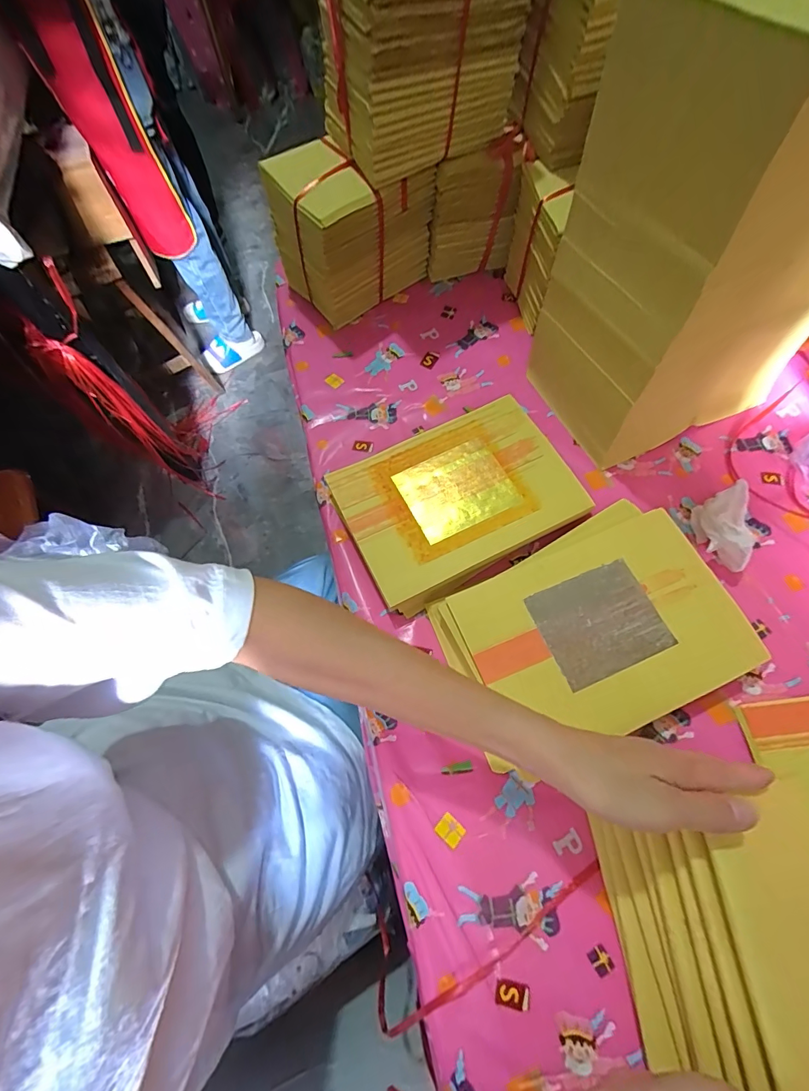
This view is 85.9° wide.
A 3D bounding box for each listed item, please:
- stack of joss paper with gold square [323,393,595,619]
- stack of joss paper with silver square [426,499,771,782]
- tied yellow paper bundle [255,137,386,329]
[{"bbox_3d":[0.054,-0.049,0.466,0.231,0.034,0.164,-27,68,-9],"label":"stack of joss paper with gold square"},{"bbox_3d":[0.167,0.077,0.401,0.246,0.038,0.173,-24,68,-8],"label":"stack of joss paper with silver square"},{"bbox_3d":[-0.093,-0.375,0.539,0.087,0.157,0.125,-35,70,-12],"label":"tied yellow paper bundle"}]

